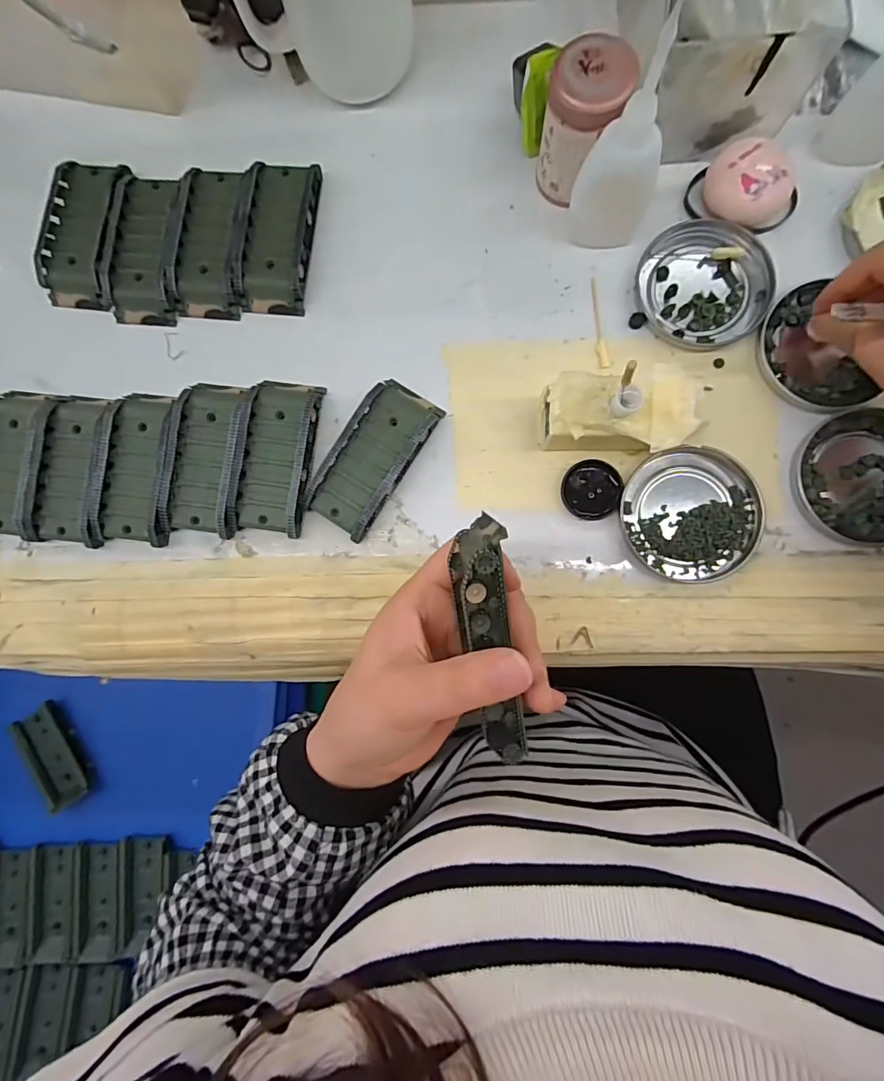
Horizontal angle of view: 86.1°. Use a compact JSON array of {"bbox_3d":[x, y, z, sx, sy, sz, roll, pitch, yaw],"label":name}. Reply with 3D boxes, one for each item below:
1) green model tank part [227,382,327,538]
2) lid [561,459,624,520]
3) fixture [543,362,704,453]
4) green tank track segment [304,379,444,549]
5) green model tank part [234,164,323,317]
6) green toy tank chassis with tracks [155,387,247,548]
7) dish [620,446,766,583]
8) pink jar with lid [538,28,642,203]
[{"bbox_3d":[-0.104,-0.053,0.296,0.046,0.018,0.094,7,85,5],"label":"green model tank part"},{"bbox_3d":[0.090,-0.031,0.287,0.034,0.008,0.035,0,85,4],"label":"lid"},{"bbox_3d":[0.099,-0.071,0.270,0.083,0.046,0.047,-2,84,4],"label":"fixture"},{"bbox_3d":[-0.042,-0.052,0.292,0.045,0.019,0.096,32,88,7],"label":"green tank track segment"},{"bbox_3d":[-0.107,-0.200,0.308,0.043,0.019,0.097,6,85,5],"label":"green model tank part"},{"bbox_3d":[-0.150,-0.050,0.298,0.044,0.016,0.101,8,85,5],"label":"green toy tank chassis with tracks"},{"bbox_3d":[0.148,-0.016,0.280,0.076,0.007,0.078,0,85,4],"label":"dish"},{"bbox_3d":[0.081,-0.238,0.274,0.044,0.067,0.045,38,88,7],"label":"pink jar with lid"}]

